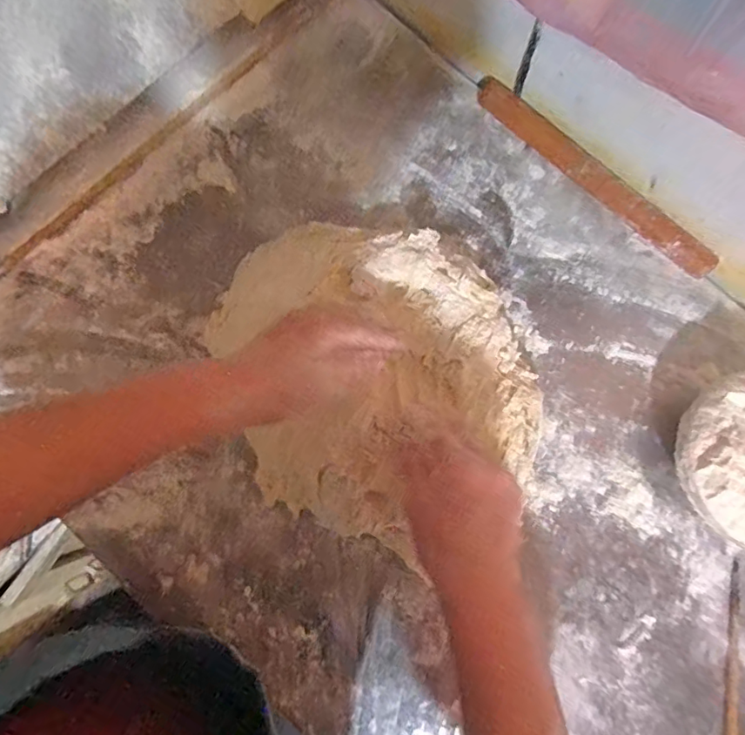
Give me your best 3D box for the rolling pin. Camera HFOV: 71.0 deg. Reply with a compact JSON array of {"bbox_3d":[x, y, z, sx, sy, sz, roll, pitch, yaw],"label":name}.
[{"bbox_3d":[0.221,-0.191,0.527,0.289,0.024,0.028,41,81,6],"label":"rolling pin"}]

